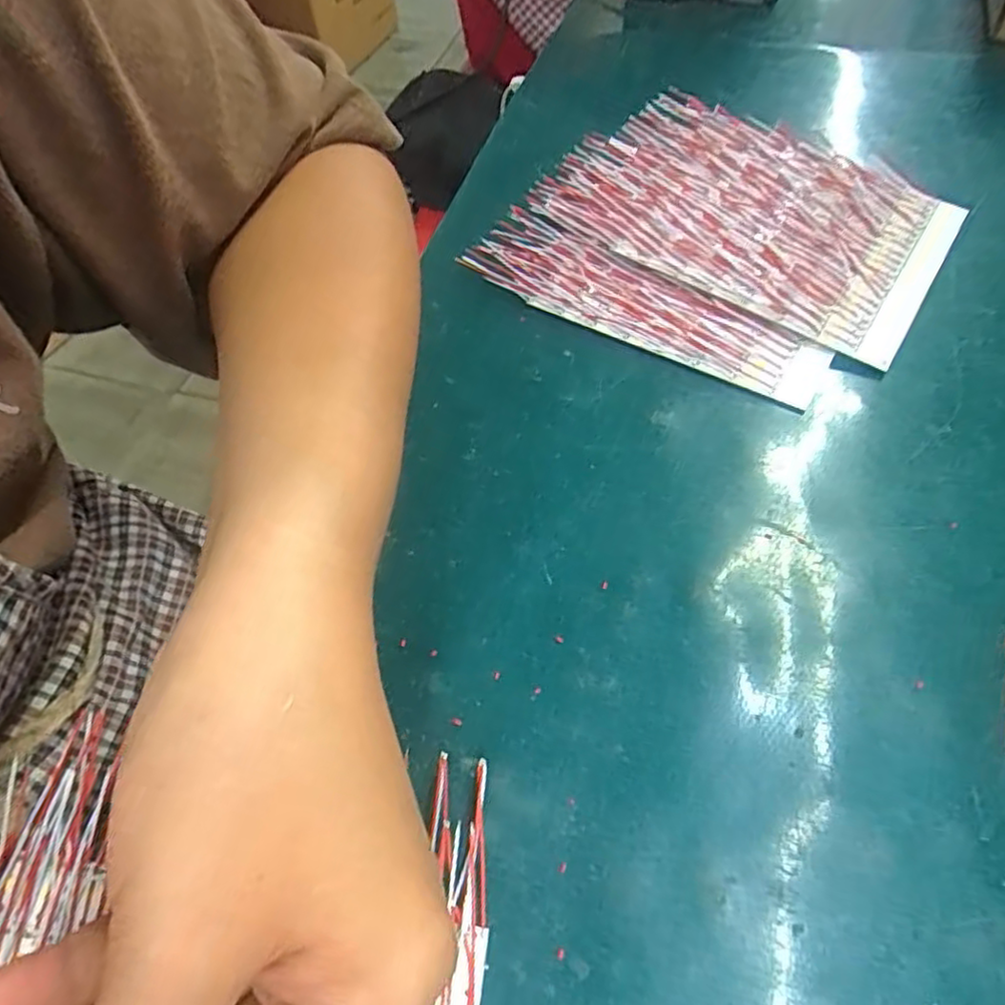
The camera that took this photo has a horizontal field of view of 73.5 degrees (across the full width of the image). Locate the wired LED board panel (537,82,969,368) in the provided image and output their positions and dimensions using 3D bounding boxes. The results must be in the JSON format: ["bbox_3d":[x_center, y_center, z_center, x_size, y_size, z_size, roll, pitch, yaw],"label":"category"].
[{"bbox_3d":[0.126,-0.157,0.355,0.199,0.028,0.135,29,61,19],"label":"wired LED board panel"}]

